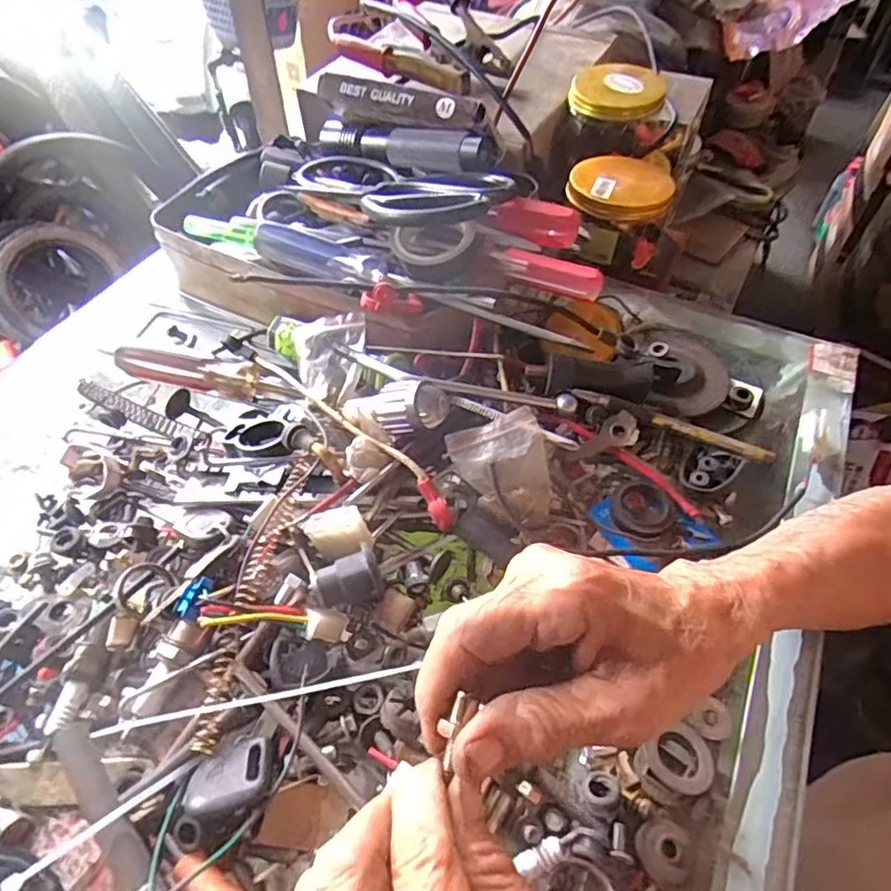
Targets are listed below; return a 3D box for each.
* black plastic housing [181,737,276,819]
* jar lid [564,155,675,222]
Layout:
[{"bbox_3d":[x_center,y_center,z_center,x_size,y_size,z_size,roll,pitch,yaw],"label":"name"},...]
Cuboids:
[{"bbox_3d":[-0.090,0.138,0.252,0.037,0.014,0.029,-4,52,-6],"label":"black plastic housing"},{"bbox_3d":[0.142,-0.212,0.492,0.081,0.016,0.081,1,52,-1],"label":"jar lid"}]

